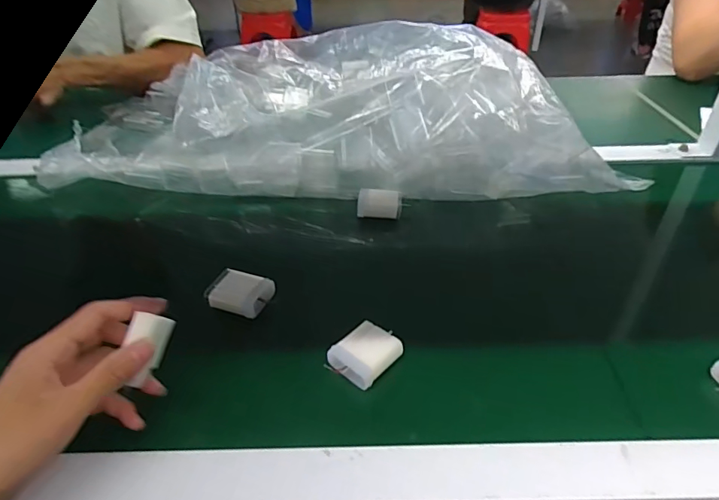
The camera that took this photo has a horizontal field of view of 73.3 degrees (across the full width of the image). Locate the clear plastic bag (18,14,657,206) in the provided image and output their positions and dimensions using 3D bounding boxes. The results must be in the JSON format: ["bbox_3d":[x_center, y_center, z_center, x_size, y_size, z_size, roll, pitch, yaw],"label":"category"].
[{"bbox_3d":[-0.043,-0.214,0.682,0.715,0.127,0.347,3,39,5],"label":"clear plastic bag"}]

